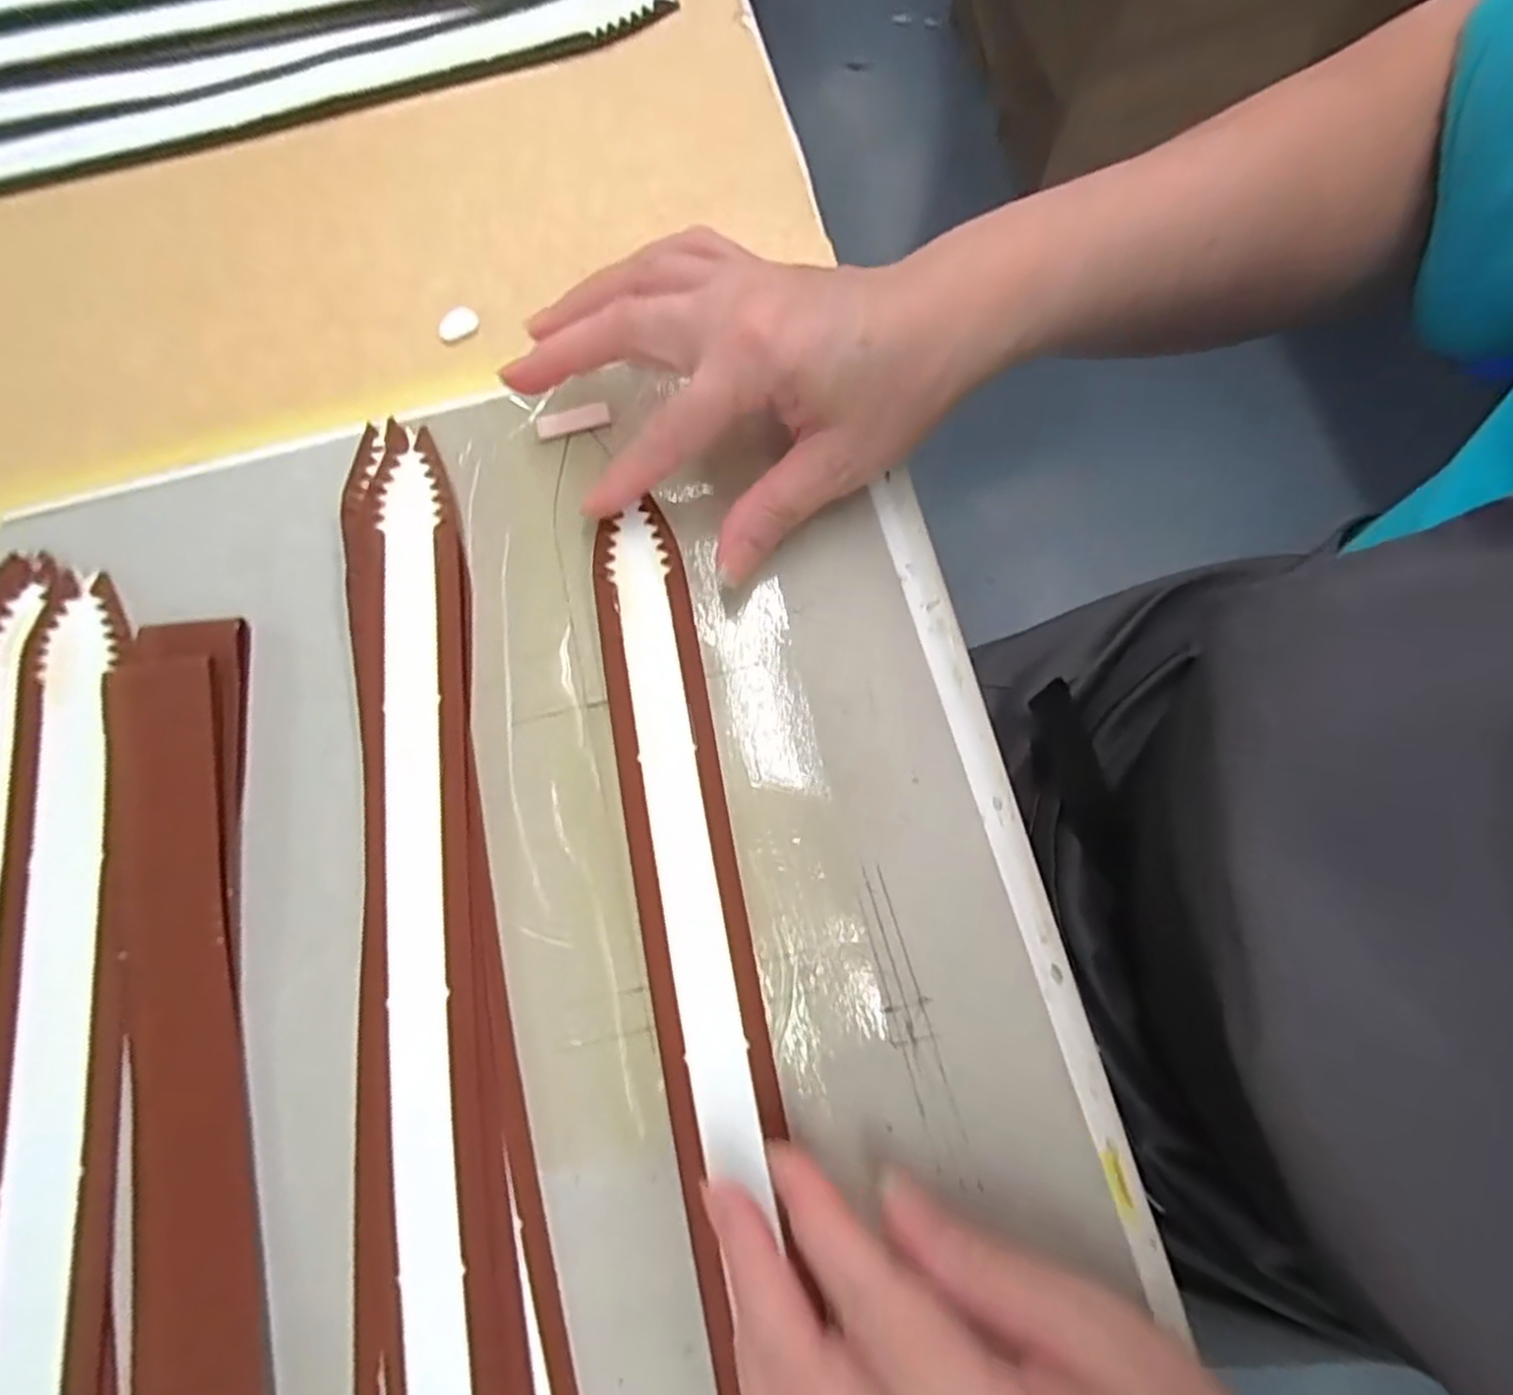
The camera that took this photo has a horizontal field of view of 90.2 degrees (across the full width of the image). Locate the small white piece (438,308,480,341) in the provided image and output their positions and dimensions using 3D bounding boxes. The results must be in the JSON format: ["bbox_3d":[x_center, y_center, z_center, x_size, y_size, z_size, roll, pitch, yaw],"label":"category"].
[{"bbox_3d":[-0.127,-0.159,0.320,0.018,0.006,0.010,-26,76,-5],"label":"small white piece"}]

